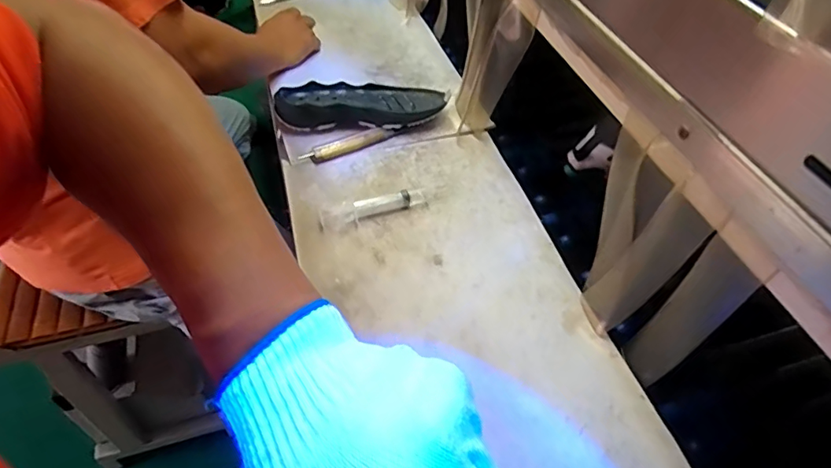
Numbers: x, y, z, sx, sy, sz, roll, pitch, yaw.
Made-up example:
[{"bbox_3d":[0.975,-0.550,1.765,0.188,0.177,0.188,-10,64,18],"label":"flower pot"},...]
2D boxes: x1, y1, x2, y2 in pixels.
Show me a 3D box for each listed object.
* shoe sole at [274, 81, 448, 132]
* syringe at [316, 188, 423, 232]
[{"bbox_3d":[-0.079,-0.188,0.767,0.240,0.036,0.096,-5,49,-6],"label":"shoe sole"},{"bbox_3d":[-0.052,-0.031,0.643,0.134,0.020,0.023,-17,51,-15],"label":"syringe"}]

